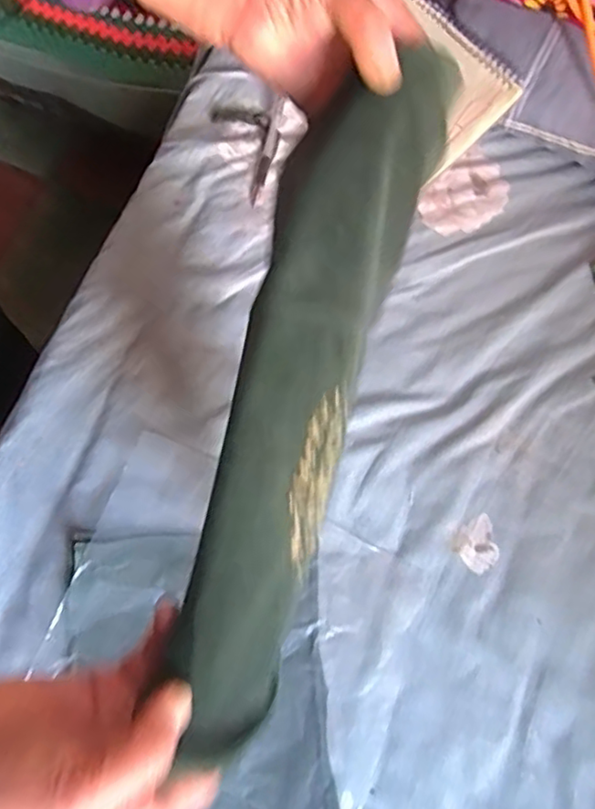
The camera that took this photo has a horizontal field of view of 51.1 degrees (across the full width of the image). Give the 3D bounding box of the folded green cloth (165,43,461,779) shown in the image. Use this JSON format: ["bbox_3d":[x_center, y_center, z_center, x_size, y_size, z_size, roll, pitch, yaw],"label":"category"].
[{"bbox_3d":[0.001,-0.011,0.300,0.062,0.044,0.326,15,83,2],"label":"folded green cloth"}]

